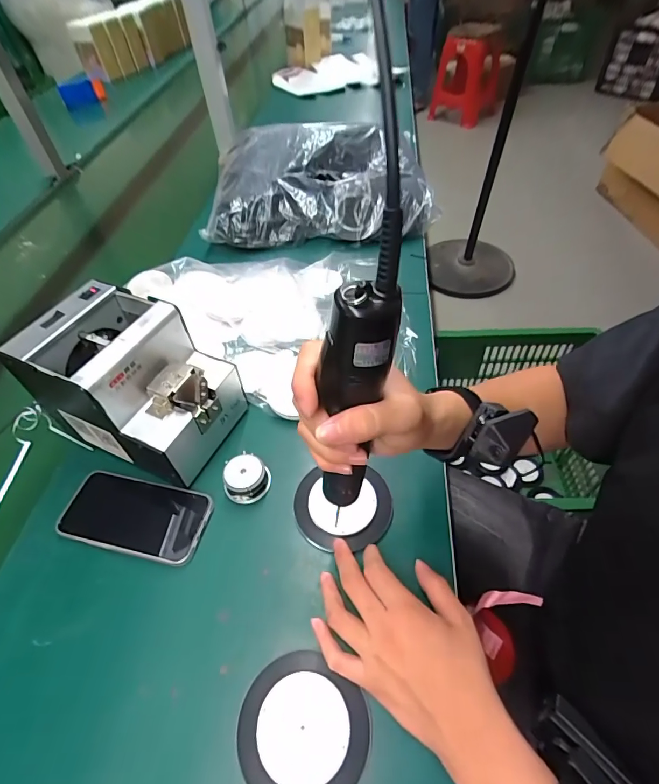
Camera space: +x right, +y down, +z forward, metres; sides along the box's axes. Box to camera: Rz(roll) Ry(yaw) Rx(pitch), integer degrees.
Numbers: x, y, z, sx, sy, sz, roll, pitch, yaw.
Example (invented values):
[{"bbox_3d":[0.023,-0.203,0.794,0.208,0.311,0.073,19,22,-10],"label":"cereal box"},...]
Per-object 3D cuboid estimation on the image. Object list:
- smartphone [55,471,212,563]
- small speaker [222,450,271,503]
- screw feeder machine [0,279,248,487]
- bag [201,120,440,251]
[{"bbox_3d":[-0.199,0.127,0.433,0.146,0.012,0.077,8,52,11],"label":"smartphone"},{"bbox_3d":[-0.088,0.091,0.445,0.045,0.023,0.044,-12,51,-5],"label":"small speaker"},{"bbox_3d":[-0.203,-0.011,0.456,0.173,0.143,0.130,19,55,19],"label":"screw feeder machine"},{"bbox_3d":[-0.017,-0.397,0.793,0.384,0.118,0.279,-4,51,1],"label":"bag"}]

